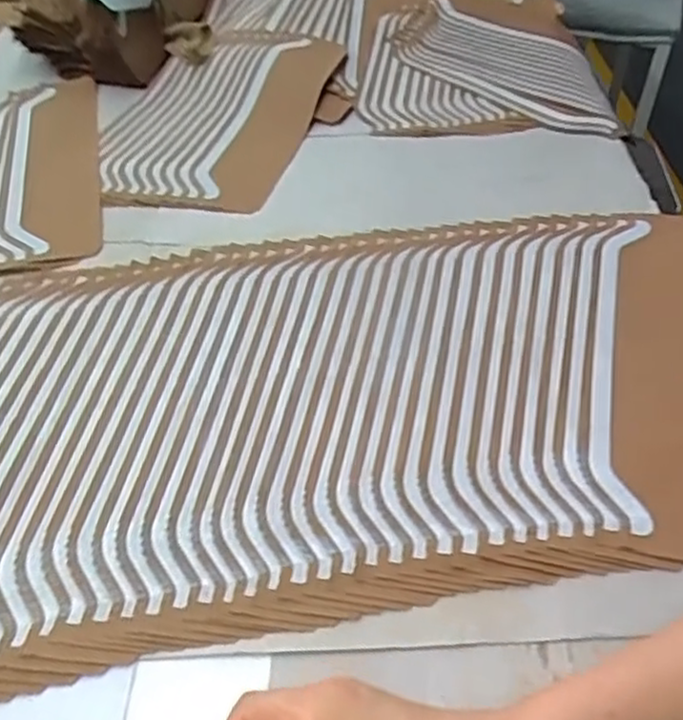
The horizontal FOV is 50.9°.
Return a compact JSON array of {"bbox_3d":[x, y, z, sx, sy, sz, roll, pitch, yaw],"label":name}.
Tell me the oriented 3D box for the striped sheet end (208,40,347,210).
[{"bbox_3d":[-0.109,-0.354,1.110,0.093,0.318,0.014,16,43,-27],"label":"striped sheet end"}]

